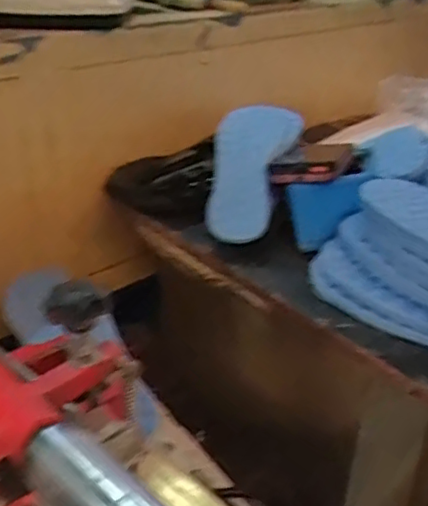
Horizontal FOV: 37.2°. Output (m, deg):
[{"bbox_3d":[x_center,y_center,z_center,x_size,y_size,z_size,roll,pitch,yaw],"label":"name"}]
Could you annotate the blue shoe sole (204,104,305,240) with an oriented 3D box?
[{"bbox_3d":[0.042,-0.104,0.743,0.089,0.045,0.243,9,48,11],"label":"blue shoe sole"}]

